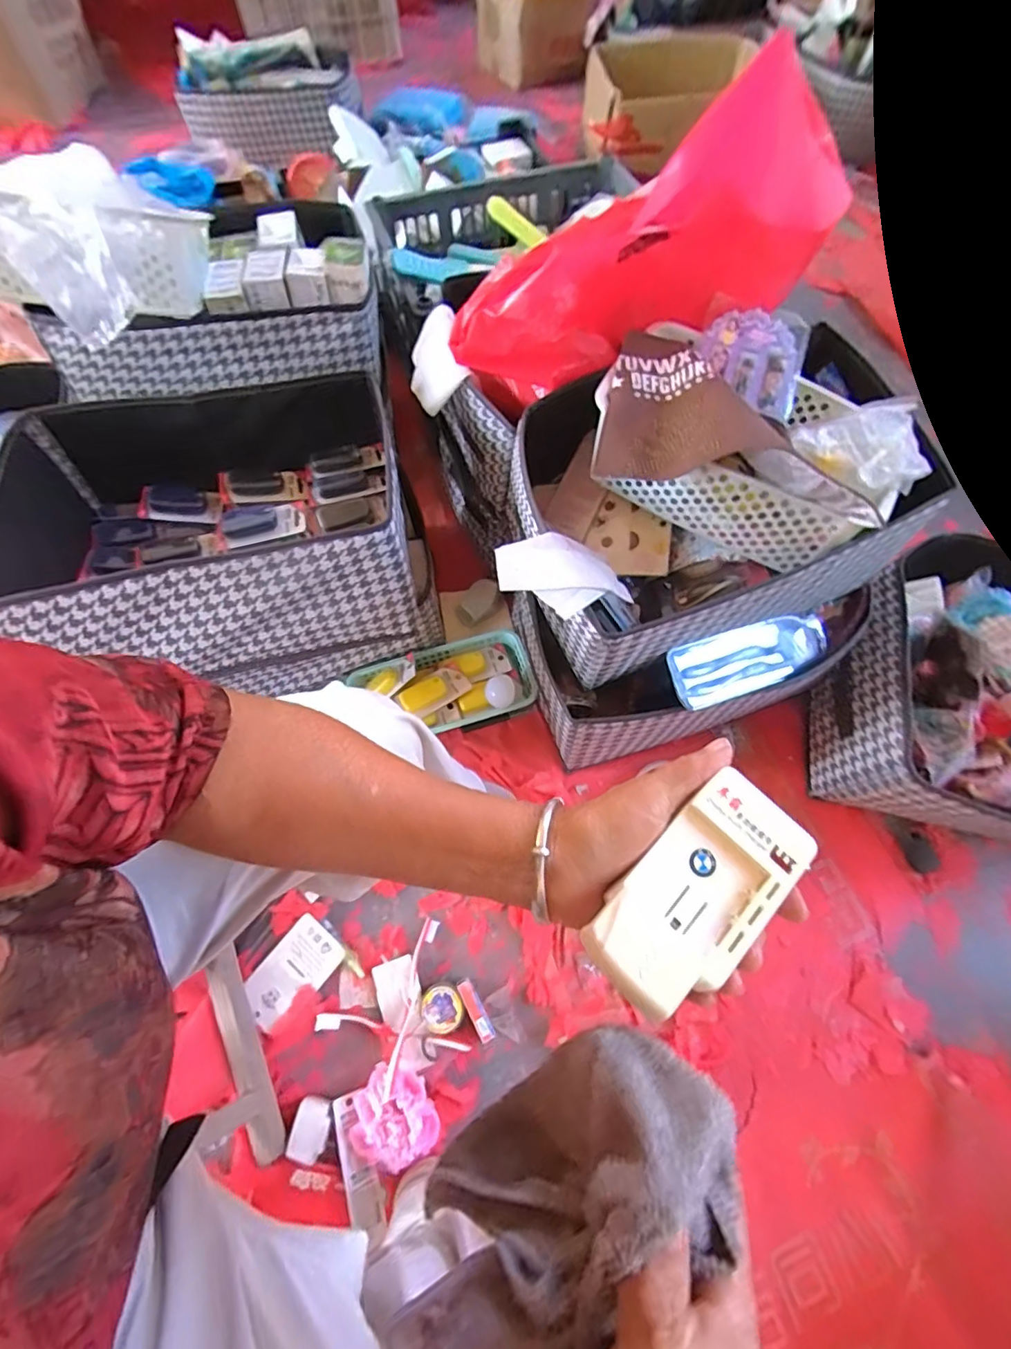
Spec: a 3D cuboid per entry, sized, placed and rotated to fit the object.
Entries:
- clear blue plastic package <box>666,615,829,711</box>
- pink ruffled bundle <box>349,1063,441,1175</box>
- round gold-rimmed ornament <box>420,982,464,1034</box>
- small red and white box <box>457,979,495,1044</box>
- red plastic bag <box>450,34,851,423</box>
[{"bbox_3d":[0.298,-0.022,0.633,0.228,0.056,0.068,-21,66,-9],"label":"clear blue plastic package"},{"bbox_3d":[-0.120,0.492,0.594,0.093,0.030,0.086,0,65,0],"label":"pink ruffled bundle"},{"bbox_3d":[-0.075,0.400,0.644,0.048,0.024,0.049,0,65,0],"label":"round gold-rimmed ornament"},{"bbox_3d":[-0.035,0.400,0.639,0.019,0.025,0.068,-26,67,-11],"label":"small red and white box"},{"bbox_3d":[0.122,-0.358,0.516,0.332,0.188,0.084,-23,65,12],"label":"red plastic bag"}]

